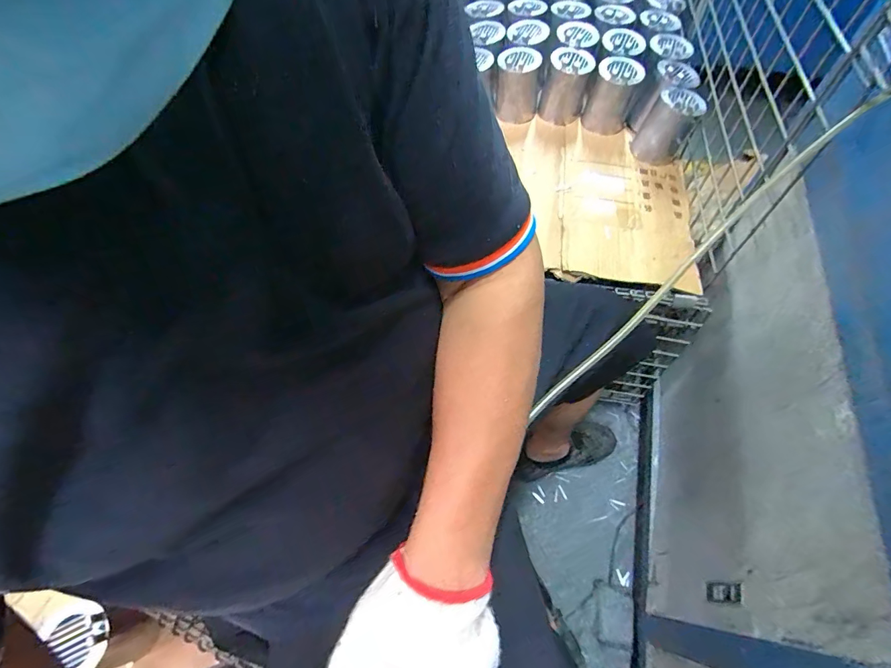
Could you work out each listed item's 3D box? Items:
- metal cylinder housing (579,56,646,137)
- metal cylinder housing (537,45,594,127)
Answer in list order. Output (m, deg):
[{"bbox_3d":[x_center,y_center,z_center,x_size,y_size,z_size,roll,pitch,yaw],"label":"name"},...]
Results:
[{"bbox_3d":[0.339,-0.479,0.854,0.092,0.130,0.075,18,63,14],"label":"metal cylinder housing"},{"bbox_3d":[0.253,-0.522,0.878,0.093,0.117,0.087,15,62,13],"label":"metal cylinder housing"}]

